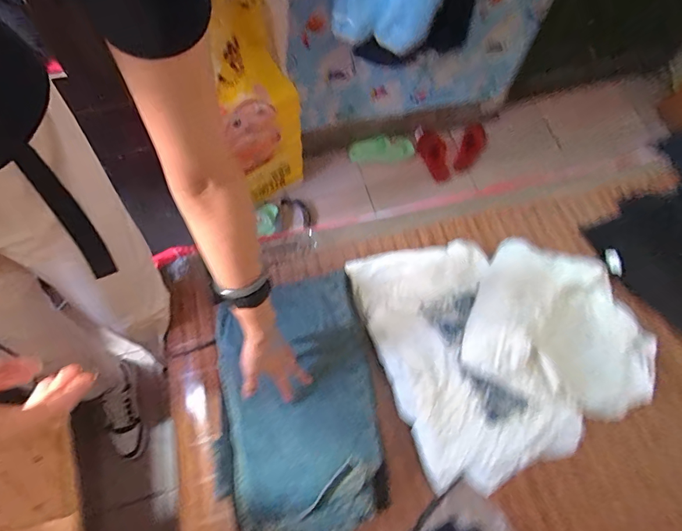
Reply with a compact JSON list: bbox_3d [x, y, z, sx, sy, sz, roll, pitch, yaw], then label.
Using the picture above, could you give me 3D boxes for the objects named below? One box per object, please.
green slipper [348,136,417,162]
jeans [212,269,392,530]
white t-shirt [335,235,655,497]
[{"bbox_3d":[0.152,-0.430,1.491,0.243,0.066,0.092,-5,64,-5],"label":"green slipper"},{"bbox_3d":[-0.084,0.229,0.706,0.278,0.084,0.438,-5,64,-5],"label":"jeans"},{"bbox_3d":[0.317,0.122,0.766,0.485,0.102,0.445,-17,66,-10],"label":"white t-shirt"}]

